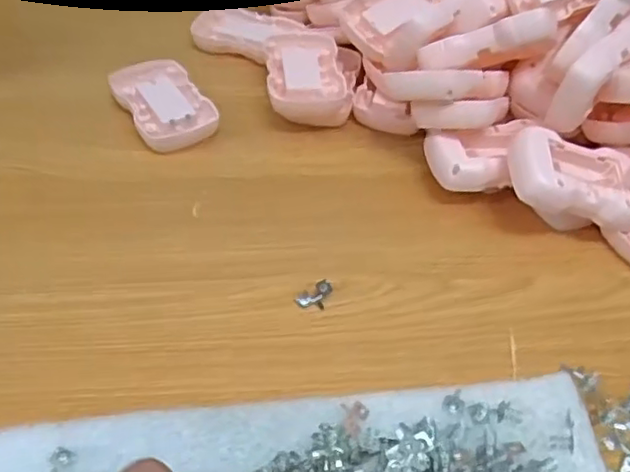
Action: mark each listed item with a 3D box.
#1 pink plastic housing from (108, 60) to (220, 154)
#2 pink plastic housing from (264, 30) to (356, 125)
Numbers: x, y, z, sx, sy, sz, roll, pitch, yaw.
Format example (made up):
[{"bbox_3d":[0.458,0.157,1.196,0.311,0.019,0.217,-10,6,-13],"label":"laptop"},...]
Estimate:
[{"bbox_3d":[-0.109,-0.095,0.456,0.055,0.014,0.088,-23,54,-23],"label":"pink plastic housing"},{"bbox_3d":[-0.006,-0.115,0.471,0.060,0.030,0.091,-3,48,-8],"label":"pink plastic housing"}]

